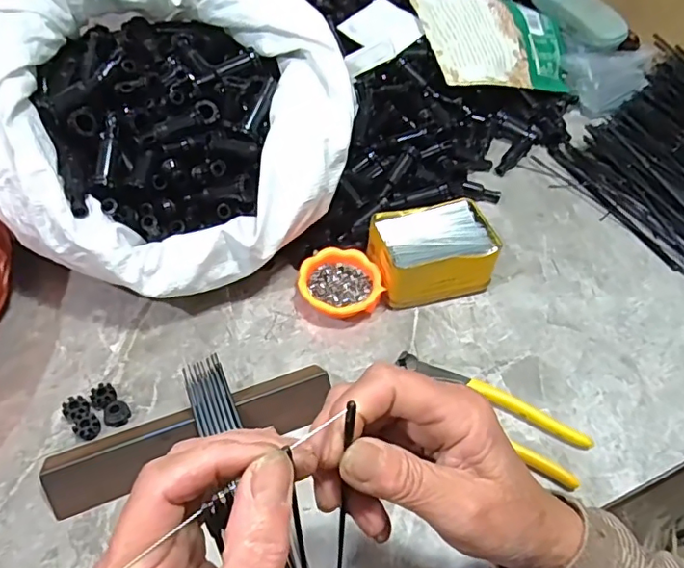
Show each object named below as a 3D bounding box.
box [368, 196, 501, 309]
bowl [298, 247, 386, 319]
[{"bbox_3d":[0.088,-0.031,0.529,0.113,0.057,0.084,-10,52,-13],"label":"box"},{"bbox_3d":[-0.002,0.003,0.516,0.073,0.028,0.071,2,50,-3],"label":"bowl"}]

